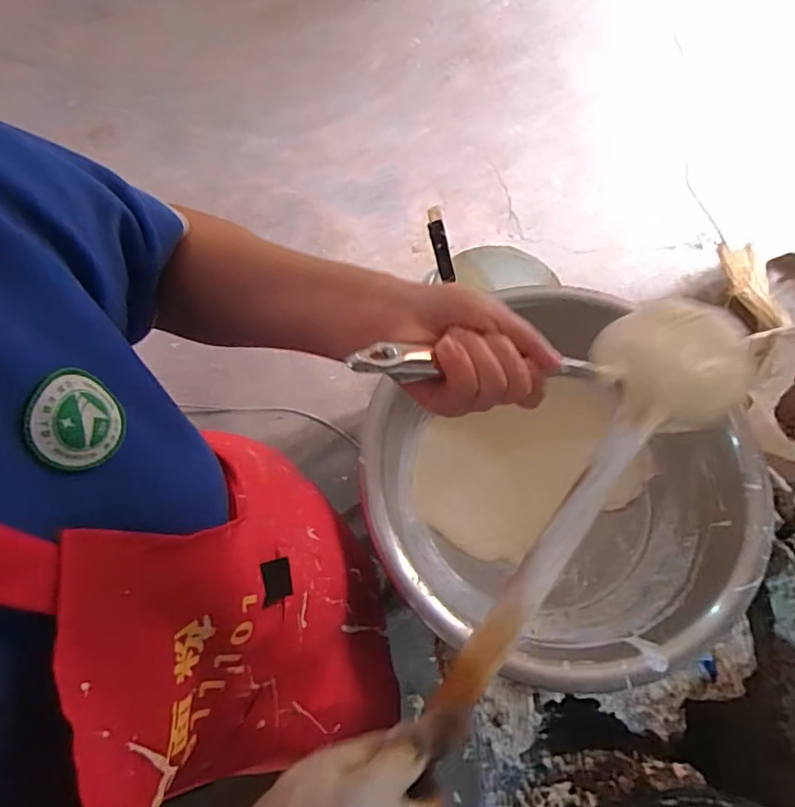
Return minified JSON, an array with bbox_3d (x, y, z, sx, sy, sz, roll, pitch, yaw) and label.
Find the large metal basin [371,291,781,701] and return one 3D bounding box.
[{"bbox_3d":[0.201,0.130,0.777,0.441,0.185,0.459,-43,75,-13],"label":"large metal basin"}]

